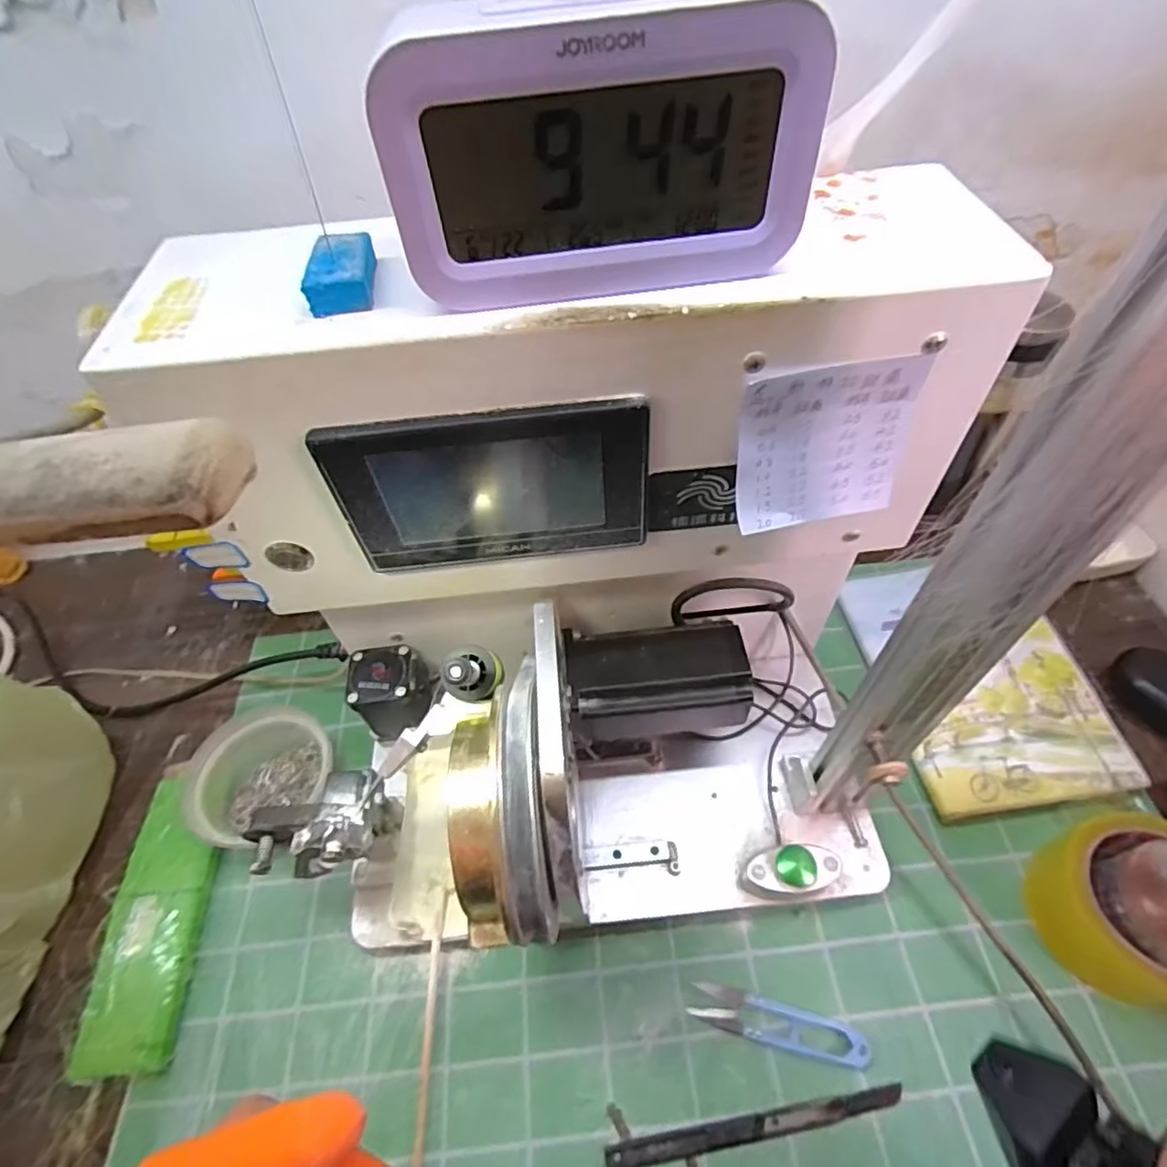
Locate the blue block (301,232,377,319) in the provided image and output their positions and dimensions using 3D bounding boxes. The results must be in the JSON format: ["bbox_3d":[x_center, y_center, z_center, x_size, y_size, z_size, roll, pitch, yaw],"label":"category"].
[{"bbox_3d":[-0.091,-0.118,0.236,0.023,0.015,0.039,-7,53,-2],"label":"blue block"}]

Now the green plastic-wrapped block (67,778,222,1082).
[{"bbox_3d":[-0.292,0.223,0.424,0.061,0.016,0.178,-9,52,-1],"label":"green plastic-wrapped block"}]

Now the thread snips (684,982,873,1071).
[{"bbox_3d":[0.116,0.262,0.368,0.100,0.009,0.023,11,54,11],"label":"thread snips"}]

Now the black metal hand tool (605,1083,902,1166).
[{"bbox_3d":[0.095,0.301,0.342,0.165,0.007,0.013,-9,53,-4],"label":"black metal hand tool"}]

